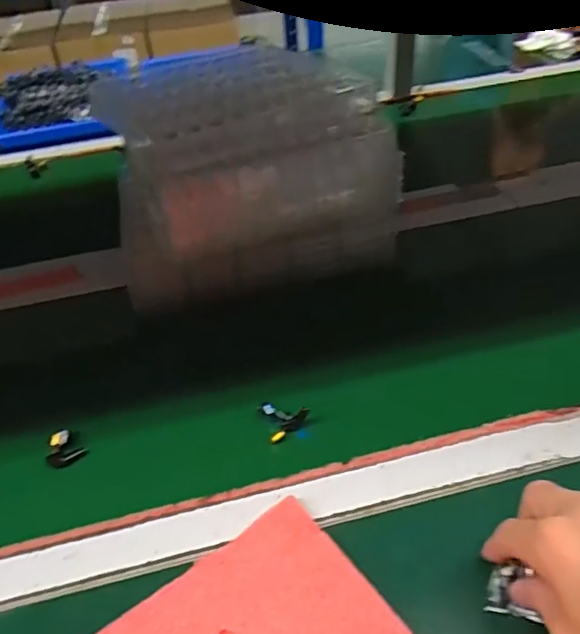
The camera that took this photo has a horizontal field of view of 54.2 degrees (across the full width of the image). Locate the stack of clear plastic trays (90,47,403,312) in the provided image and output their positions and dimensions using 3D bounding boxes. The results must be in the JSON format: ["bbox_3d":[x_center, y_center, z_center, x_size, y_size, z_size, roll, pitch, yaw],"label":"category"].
[{"bbox_3d":[-0.054,-0.178,0.662,0.297,0.172,0.261,-11,43,-7],"label":"stack of clear plastic trays"}]

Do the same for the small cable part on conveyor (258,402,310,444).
[{"bbox_3d":[-0.009,0.090,0.486,0.044,0.016,0.031,12,45,18],"label":"small cable part on conveyor"}]

